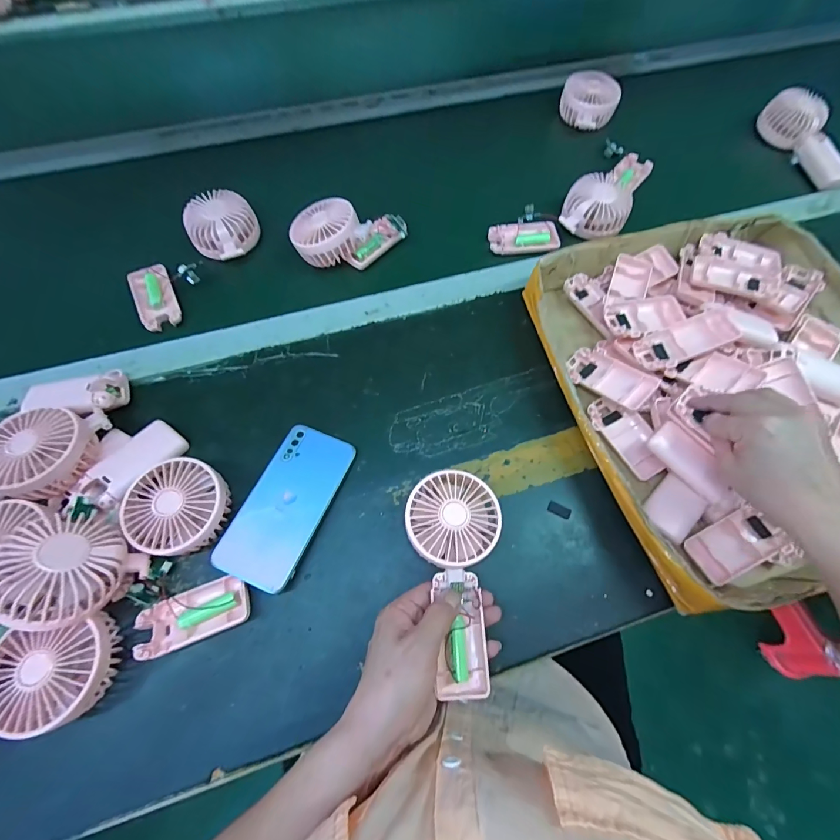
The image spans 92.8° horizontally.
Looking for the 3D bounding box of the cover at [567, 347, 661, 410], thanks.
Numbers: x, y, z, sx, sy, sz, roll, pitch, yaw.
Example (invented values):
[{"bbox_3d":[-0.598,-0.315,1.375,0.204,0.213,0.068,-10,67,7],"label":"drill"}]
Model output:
[{"bbox_3d":[0.207,-0.047,0.443,0.042,0.021,0.094,-38,51,-17],"label":"cover"}]

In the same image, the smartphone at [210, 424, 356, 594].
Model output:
[{"bbox_3d":[-0.132,0.083,0.404,0.078,0.007,0.161,23,63,4],"label":"smartphone"}]

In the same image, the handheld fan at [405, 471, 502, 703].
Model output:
[{"bbox_3d":[0.033,0.141,0.362,0.083,0.030,0.183,-1,72,-2],"label":"handheld fan"}]

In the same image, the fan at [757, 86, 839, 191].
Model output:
[{"bbox_3d":[0.590,-0.428,0.605,0.060,0.053,0.177,-9,66,-5],"label":"fan"}]

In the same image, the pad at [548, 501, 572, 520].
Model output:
[{"bbox_3d":[0.146,0.094,0.418,0.023,0.004,0.012,26,67,10],"label":"pad"}]

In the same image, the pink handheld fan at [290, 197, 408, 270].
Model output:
[{"bbox_3d":[-0.091,-0.242,0.516,0.140,0.058,0.072,-9,66,-5],"label":"pink handheld fan"}]

